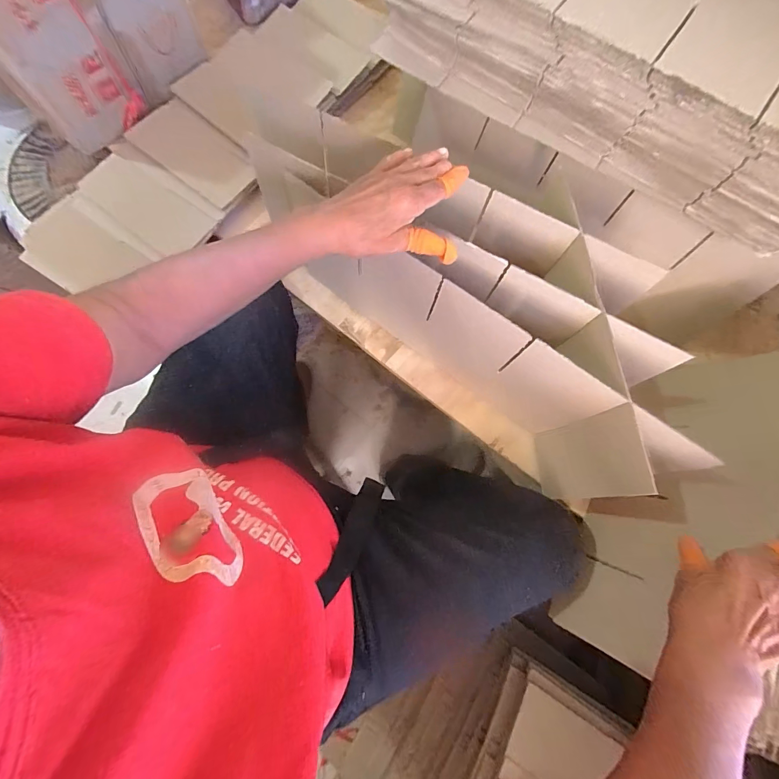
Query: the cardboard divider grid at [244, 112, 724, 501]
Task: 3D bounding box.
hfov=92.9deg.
[{"bbox_3d":[0.115,-0.114,0.479,0.538,0.184,0.208,40,81,8],"label":"cardboard divider grid"}]

